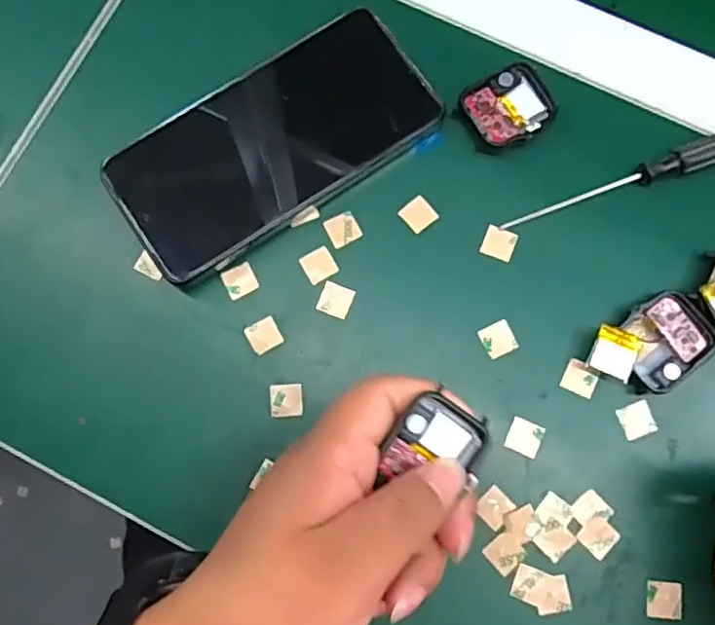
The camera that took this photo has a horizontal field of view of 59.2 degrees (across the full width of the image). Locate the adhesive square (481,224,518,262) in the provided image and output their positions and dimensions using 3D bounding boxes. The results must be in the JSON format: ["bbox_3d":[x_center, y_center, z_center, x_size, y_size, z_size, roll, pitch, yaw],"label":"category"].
[{"bbox_3d":[0.071,-0.035,0.313,0.016,0.004,0.015,21,80,4],"label":"adhesive square"}]

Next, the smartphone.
[{"bbox_3d":[-0.041,-0.084,0.319,0.159,0.018,0.076,-34,81,-6],"label":"smartphone"}]

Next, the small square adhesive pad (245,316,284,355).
[{"bbox_3d":[-0.046,0.011,0.309,0.016,0.004,0.015,-27,81,-5],"label":"small square adhesive pad"}]

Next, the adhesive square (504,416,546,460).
[{"bbox_3d":[0.079,0.059,0.298,0.016,0.004,0.016,23,81,5],"label":"adhesive square"}]

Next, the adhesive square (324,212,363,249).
[{"bbox_3d":[-0.007,-0.042,0.317,0.015,0.004,0.016,-27,81,-5],"label":"adhesive square"}]

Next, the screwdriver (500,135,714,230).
[{"bbox_3d":[0.136,-0.065,0.312,0.129,0.016,0.013,-20,80,-4],"label":"screwdriver"}]

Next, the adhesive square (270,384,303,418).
[{"bbox_3d":[-0.034,0.042,0.303,0.015,0.004,0.016,-3,80,-1],"label":"adhesive square"}]

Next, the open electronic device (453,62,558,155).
[{"bbox_3d":[0.076,-0.104,0.321,0.047,0.010,0.038,-32,81,-6],"label":"open electronic device"}]

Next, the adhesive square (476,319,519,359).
[{"bbox_3d":[0.068,0.013,0.306,0.016,0.004,0.015,-28,81,-5],"label":"adhesive square"}]

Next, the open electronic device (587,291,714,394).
[{"bbox_3d":[0.138,0.017,0.296,0.057,0.016,0.039,-26,81,-5],"label":"open electronic device"}]

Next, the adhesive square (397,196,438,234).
[{"bbox_3d":[0.031,-0.050,0.318,0.015,0.004,0.016,-39,82,-7],"label":"adhesive square"}]

